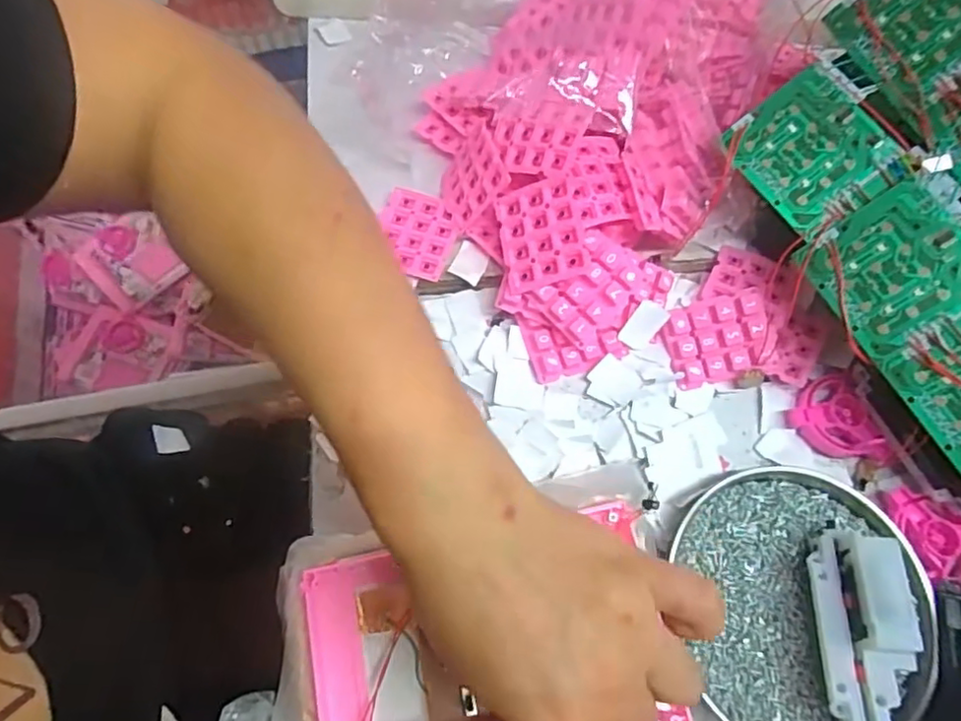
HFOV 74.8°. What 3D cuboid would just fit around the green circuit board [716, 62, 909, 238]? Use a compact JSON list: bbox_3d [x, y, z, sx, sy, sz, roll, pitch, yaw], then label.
[{"bbox_3d":[0.184,-0.119,0.350,0.069,0.007,0.075,-41,75,9],"label":"green circuit board"}]

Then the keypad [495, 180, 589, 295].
[{"bbox_3d":[0.036,-0.073,0.369,0.051,0.013,0.056,-14,84,28],"label":"keypad"}]

